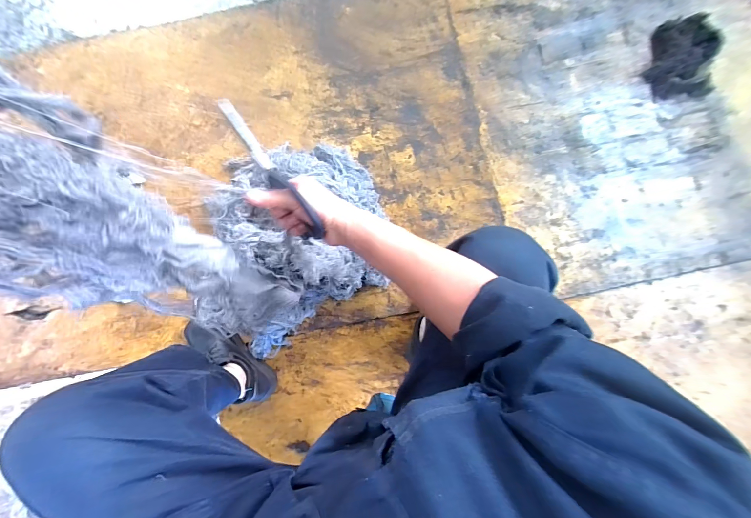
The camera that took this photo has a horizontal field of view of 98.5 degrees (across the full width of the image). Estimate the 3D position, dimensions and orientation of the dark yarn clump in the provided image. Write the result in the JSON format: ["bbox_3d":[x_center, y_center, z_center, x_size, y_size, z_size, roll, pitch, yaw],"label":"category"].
[{"bbox_3d":[0.980,-0.660,1.039,0.207,0.055,0.317,8,79,2],"label":"dark yarn clump"}]

